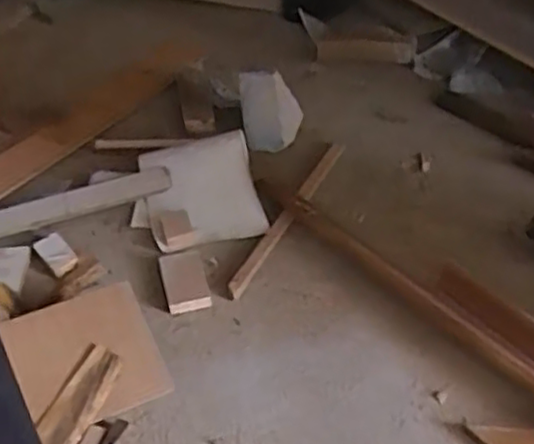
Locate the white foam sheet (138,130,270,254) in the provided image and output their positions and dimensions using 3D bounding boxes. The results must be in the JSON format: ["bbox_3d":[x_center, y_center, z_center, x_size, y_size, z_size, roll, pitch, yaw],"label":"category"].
[{"bbox_3d":[-0.104,-0.051,1.082,0.167,0.033,0.194,-17,63,2],"label":"white foam sheet"}]

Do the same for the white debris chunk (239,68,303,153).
[{"bbox_3d":[0.008,-0.187,1.181,0.102,0.118,0.059,-2,43,0],"label":"white debris chunk"}]

